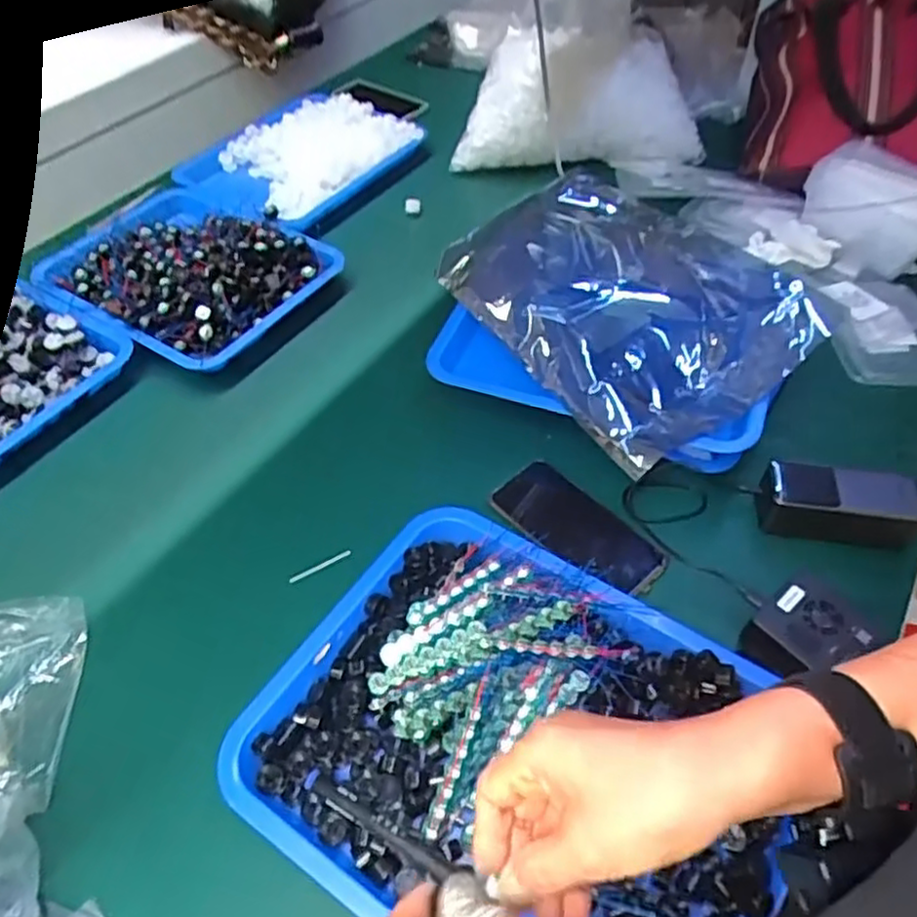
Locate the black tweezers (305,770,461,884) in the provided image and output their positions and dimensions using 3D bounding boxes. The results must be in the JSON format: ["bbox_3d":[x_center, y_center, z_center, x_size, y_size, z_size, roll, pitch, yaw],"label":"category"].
[{"bbox_3d":[-0.056,0.250,0.484,0.124,0.013,0.015,21,53,26],"label":"black tweezers"}]

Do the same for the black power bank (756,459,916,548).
[{"bbox_3d":[0.342,0.041,0.638,0.124,0.056,0.052,10,51,8],"label":"black power bank"}]

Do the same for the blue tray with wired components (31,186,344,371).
[{"bbox_3d":[-0.320,-0.233,0.852,0.292,0.059,0.246,28,56,21],"label":"blue tray with wired components"}]

